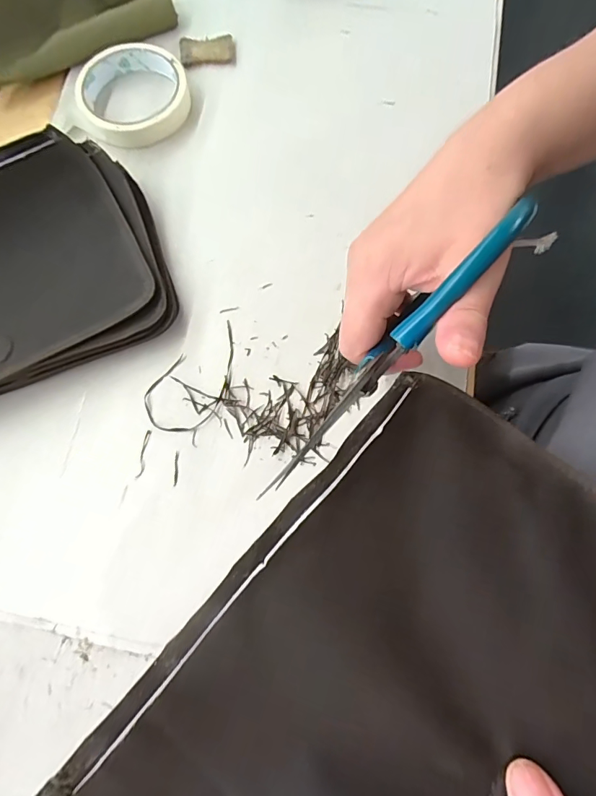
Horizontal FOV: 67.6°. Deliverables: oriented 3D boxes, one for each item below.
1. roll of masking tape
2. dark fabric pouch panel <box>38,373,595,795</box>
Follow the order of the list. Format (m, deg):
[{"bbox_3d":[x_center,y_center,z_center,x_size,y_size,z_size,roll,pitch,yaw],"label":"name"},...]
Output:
[{"bbox_3d":[-0.136,-0.255,0.373,0.086,0.023,0.086,-1,75,0],"label":"roll of masking tape"},{"bbox_3d":[0.037,0.104,0.156,0.142,0.025,0.217,41,79,11],"label":"dark fabric pouch panel"}]

